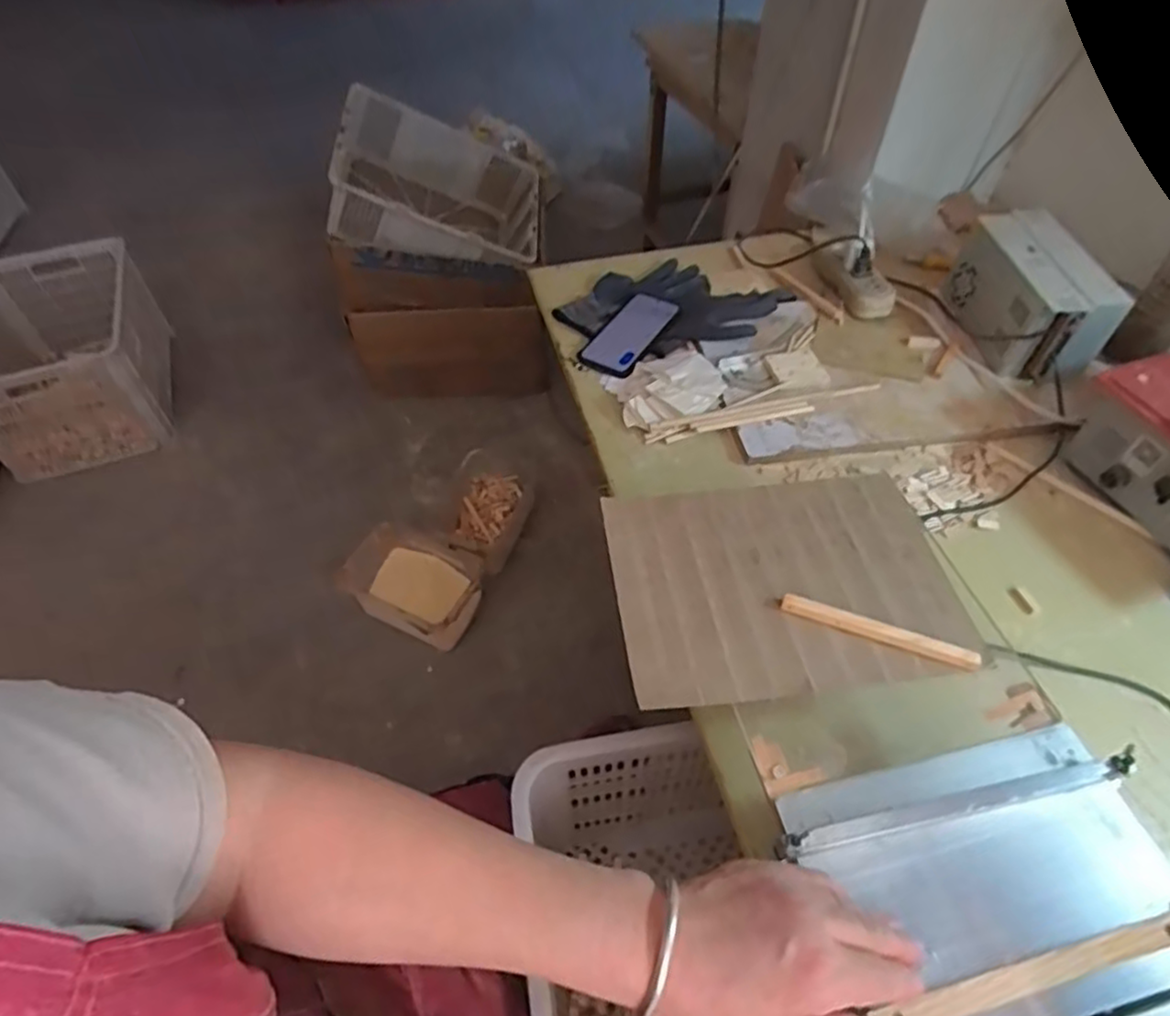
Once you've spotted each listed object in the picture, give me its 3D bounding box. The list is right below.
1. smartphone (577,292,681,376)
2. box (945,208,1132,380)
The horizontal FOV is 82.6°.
[{"bbox_3d":[0.062,-0.240,0.901,0.076,0.014,0.162,23,55,19],"label":"smartphone"},{"bbox_3d":[0.555,-0.271,0.842,0.108,0.114,0.210,-7,51,-4],"label":"box"}]

